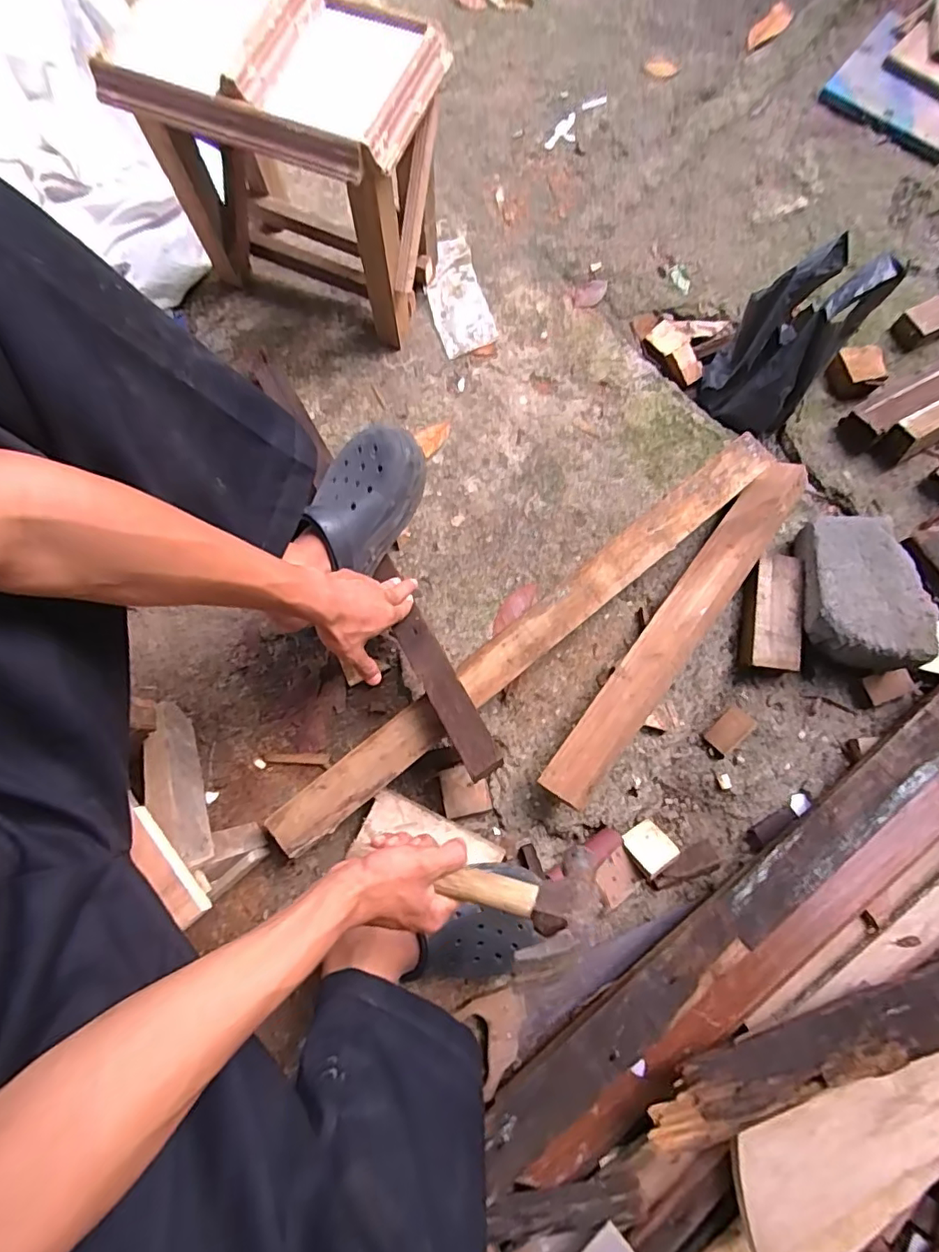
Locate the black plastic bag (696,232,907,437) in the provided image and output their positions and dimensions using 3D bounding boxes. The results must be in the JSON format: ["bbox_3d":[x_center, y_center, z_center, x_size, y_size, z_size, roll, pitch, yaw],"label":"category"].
[{"bbox_3d":[0.446,-0.403,0.777,0.139,0.193,0.144,32,79,9],"label":"black plastic bag"}]

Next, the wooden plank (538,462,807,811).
[{"bbox_3d":[0.263,-0.008,0.688,0.063,0.020,0.526,30,74,36],"label":"wooden plank"}]

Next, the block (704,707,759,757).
[{"bbox_3d":[0.346,0.140,0.730,0.063,0.019,0.039,-44,79,-8],"label":"block"}]

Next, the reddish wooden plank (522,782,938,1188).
[{"bbox_3d":[0.390,0.341,0.631,0.812,0.030,0.090,-34,78,-6],"label":"reddish wooden plank"}]

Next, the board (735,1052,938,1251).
[{"bbox_3d":[0.513,0.432,0.543,0.563,0.028,0.082,-24,78,-5],"label":"board"}]

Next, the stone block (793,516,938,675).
[{"bbox_3d":[0.505,-0.048,0.709,0.123,0.069,0.204,0,76,2],"label":"stone block"}]

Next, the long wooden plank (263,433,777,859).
[{"bbox_3d":[0.082,0.006,0.691,0.779,0.016,0.062,-39,78,-7],"label":"long wooden plank"}]

